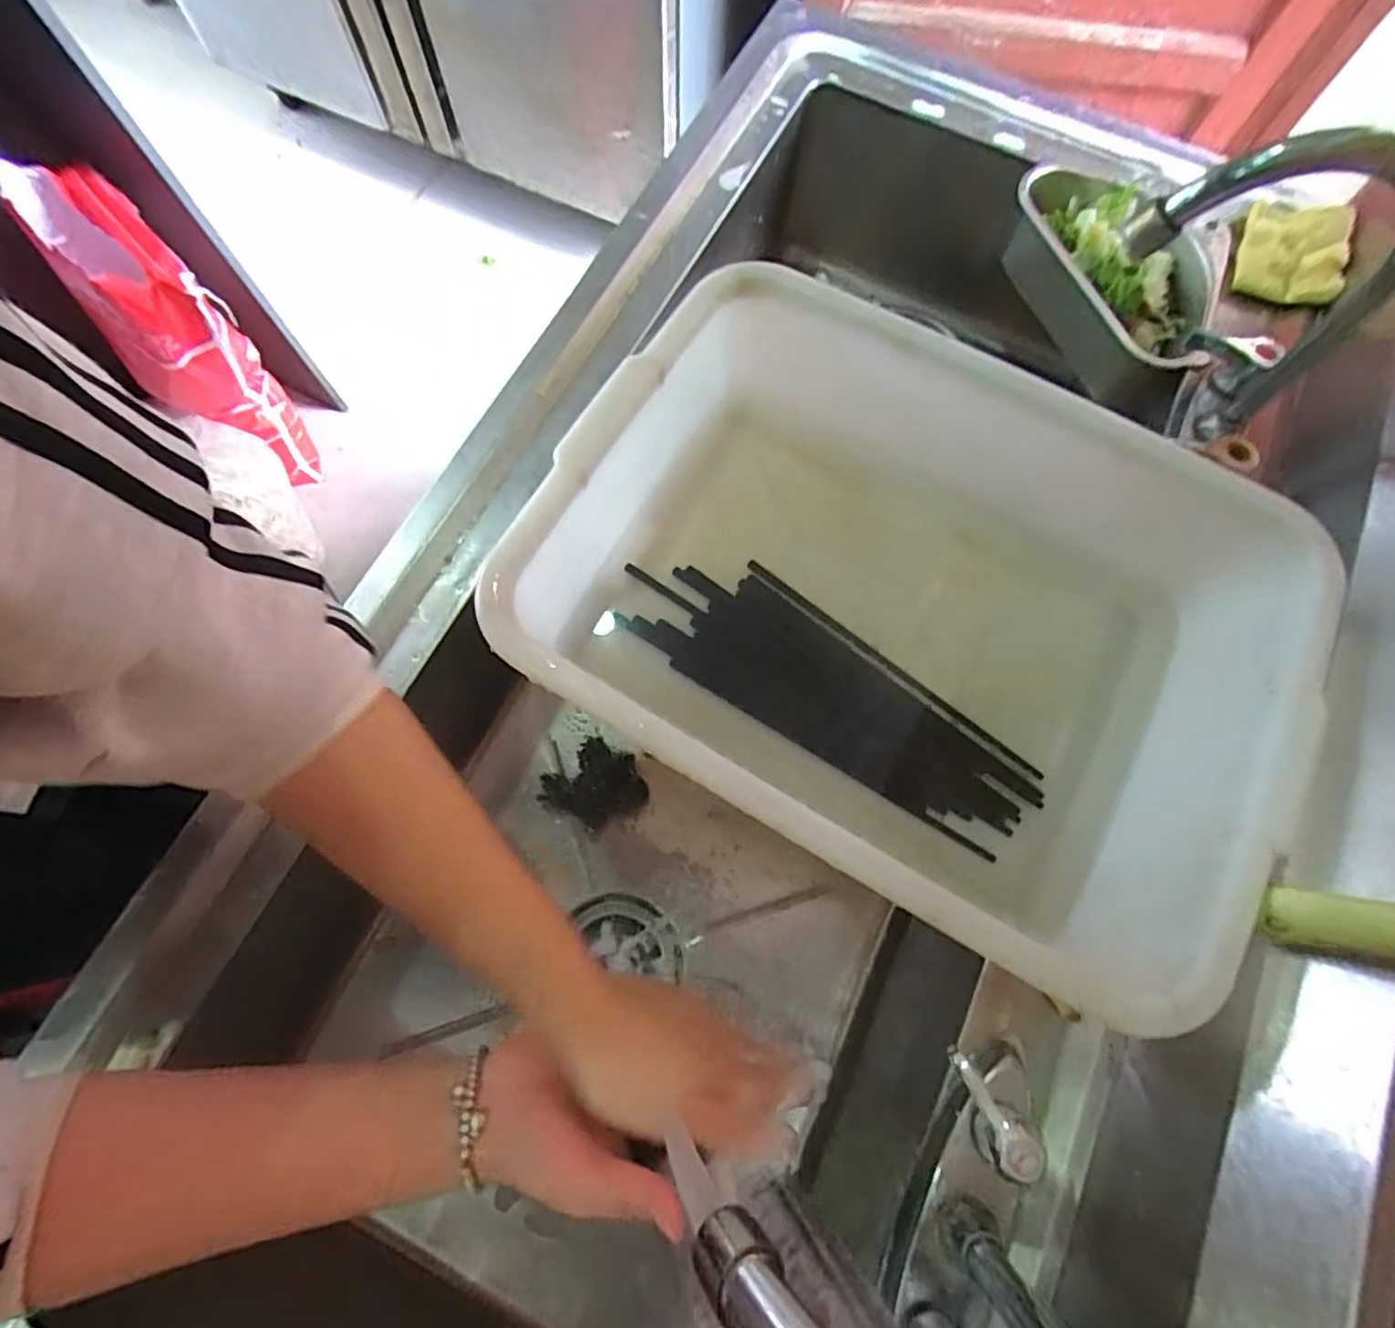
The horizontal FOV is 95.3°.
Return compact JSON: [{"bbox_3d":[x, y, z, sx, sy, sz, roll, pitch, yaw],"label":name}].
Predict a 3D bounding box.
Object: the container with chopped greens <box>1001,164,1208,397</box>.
[{"bbox_3d":[0.376,-0.344,0.594,0.120,0.099,0.226,-25,75,-8],"label":"container with chopped greens"}]

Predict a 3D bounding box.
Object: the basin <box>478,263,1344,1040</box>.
[{"bbox_3d":[0.117,-0.032,0.387,0.407,0.104,0.305,29,75,8],"label":"basin"}]

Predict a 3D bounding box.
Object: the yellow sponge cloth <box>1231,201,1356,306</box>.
[{"bbox_3d":[0.501,-0.348,0.534,0.077,0.014,0.085,17,89,19],"label":"yellow sponge cloth"}]

